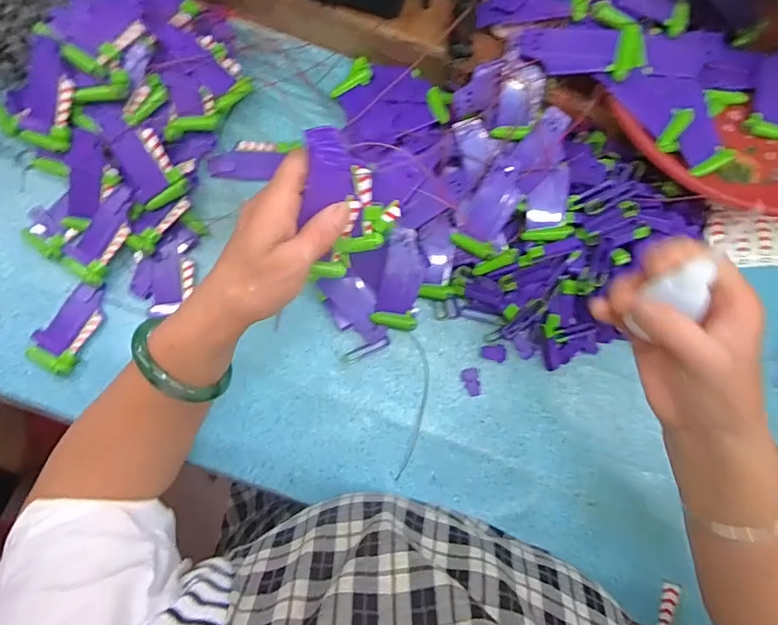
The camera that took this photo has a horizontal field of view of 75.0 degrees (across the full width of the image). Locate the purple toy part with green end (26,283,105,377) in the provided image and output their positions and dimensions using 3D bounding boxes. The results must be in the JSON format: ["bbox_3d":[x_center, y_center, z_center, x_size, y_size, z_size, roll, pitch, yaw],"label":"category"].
[{"bbox_3d":[-0.289,0.012,0.460,0.043,0.009,0.084,30,82,1],"label":"purple toy part with green end"}]

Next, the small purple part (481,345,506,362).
[{"bbox_3d":[0.100,0.038,0.483,0.024,0.004,0.016,3,82,-3],"label":"small purple part"}]

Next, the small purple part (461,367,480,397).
[{"bbox_3d":[0.078,0.066,0.476,0.016,0.004,0.026,-9,83,-4],"label":"small purple part"}]

